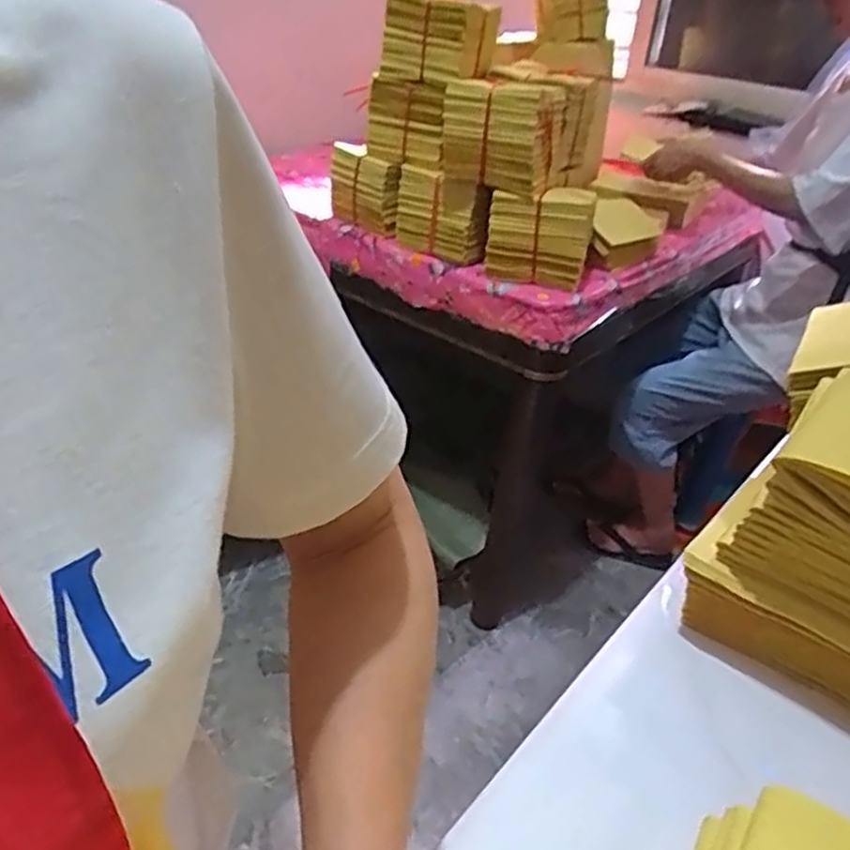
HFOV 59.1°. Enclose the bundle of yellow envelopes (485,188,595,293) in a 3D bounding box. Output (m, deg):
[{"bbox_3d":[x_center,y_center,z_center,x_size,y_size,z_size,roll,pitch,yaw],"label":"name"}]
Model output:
[{"bbox_3d":[0.188,-0.307,1.247,0.168,0.137,0.087,9,33,5],"label":"bundle of yellow envelopes"}]

